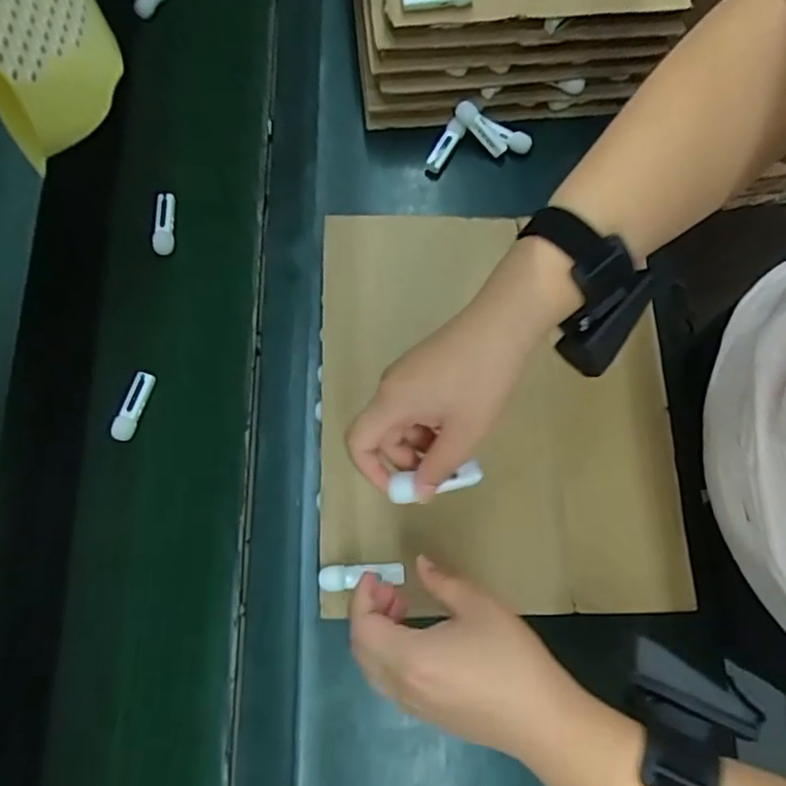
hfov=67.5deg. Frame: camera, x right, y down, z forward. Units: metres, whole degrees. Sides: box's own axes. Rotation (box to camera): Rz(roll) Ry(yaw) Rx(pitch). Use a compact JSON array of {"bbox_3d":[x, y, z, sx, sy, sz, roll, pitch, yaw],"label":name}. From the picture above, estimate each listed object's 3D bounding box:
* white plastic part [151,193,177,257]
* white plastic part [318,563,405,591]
[{"bbox_3d":[-0.233,-0.173,0.600,0.021,0.015,0.059,-2,75,1],"label":"white plastic part"},{"bbox_3d":[-0.024,0.142,0.457,0.066,0.006,0.019,-4,75,-7],"label":"white plastic part"}]

